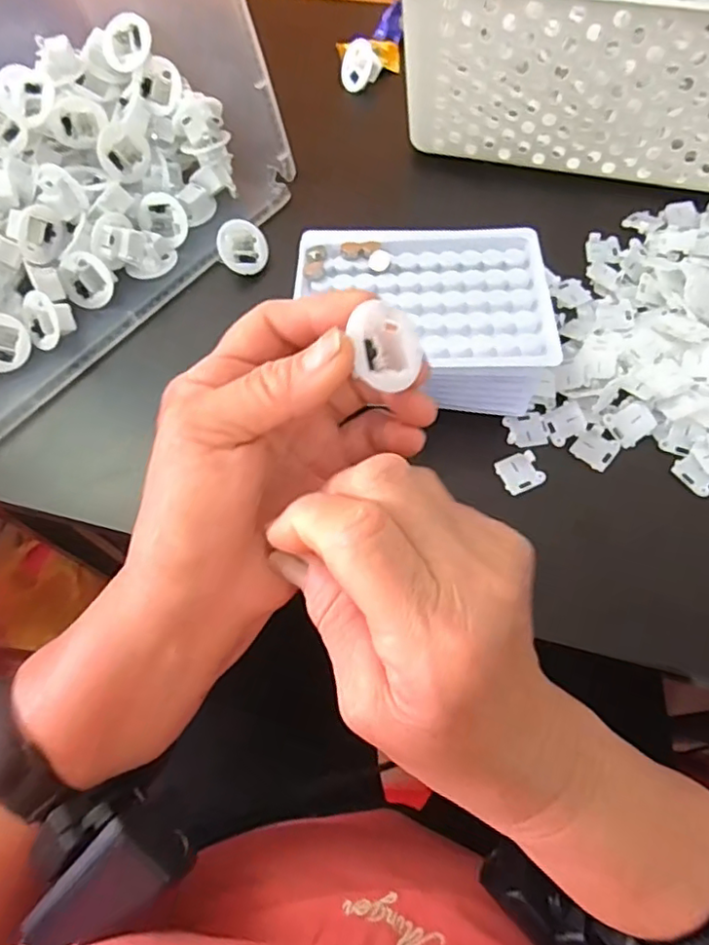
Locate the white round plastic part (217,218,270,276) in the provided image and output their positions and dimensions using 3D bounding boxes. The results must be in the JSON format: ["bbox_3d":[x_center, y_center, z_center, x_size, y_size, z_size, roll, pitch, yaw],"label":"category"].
[{"bbox_3d":[-0.074,-0.144,0.389,0.033,0.018,0.033,0,89,-21],"label":"white round plastic part"}]

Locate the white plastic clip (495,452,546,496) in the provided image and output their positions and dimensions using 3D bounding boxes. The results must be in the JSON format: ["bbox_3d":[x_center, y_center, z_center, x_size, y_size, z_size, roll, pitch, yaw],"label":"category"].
[{"bbox_3d":[0.087,0.000,0.315,0.022,0.004,0.021,-24,69,-6],"label":"white plastic clip"}]

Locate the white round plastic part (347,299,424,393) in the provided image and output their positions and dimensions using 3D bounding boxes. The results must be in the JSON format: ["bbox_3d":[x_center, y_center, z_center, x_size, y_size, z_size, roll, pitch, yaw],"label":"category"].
[{"bbox_3d":[0.010,-0.045,0.218,0.028,0.009,0.029,4,83,-35],"label":"white round plastic part"}]

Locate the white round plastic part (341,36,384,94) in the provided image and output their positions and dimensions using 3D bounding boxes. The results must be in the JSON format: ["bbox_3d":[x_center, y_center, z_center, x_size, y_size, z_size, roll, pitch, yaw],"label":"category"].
[{"bbox_3d":[0.005,-0.312,0.461,0.032,0.017,0.032,9,107,32],"label":"white round plastic part"}]

